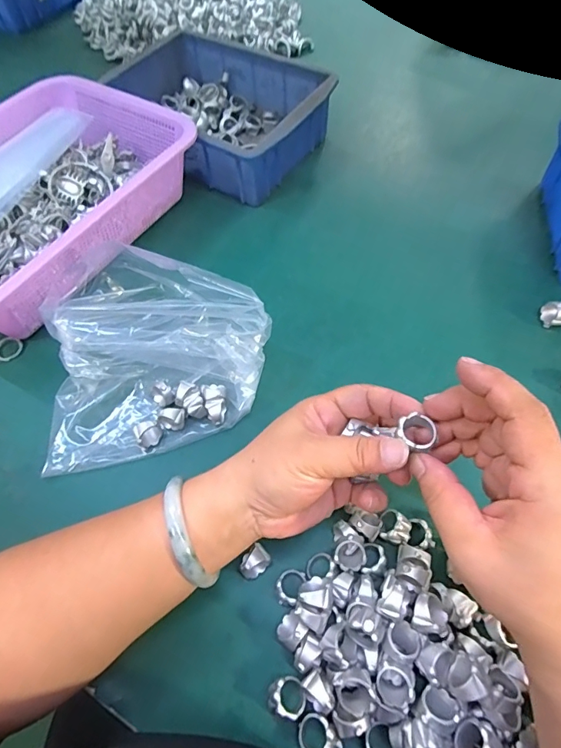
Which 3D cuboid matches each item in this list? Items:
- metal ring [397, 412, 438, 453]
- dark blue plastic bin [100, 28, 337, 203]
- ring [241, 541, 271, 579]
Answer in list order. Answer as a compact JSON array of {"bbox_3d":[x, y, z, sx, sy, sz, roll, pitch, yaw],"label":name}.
[{"bbox_3d":[0.075,0.032,0.236,0.018,0.006,0.019,-1,62,2],"label":"metal ring"},{"bbox_3d":[-0.080,-0.322,0.522,0.249,0.060,0.178,32,68,18],"label":"dark blue plastic bin"},{"bbox_3d":[-0.017,0.129,0.294,0.014,0.023,0.021,32,68,18],"label":"ring"}]

